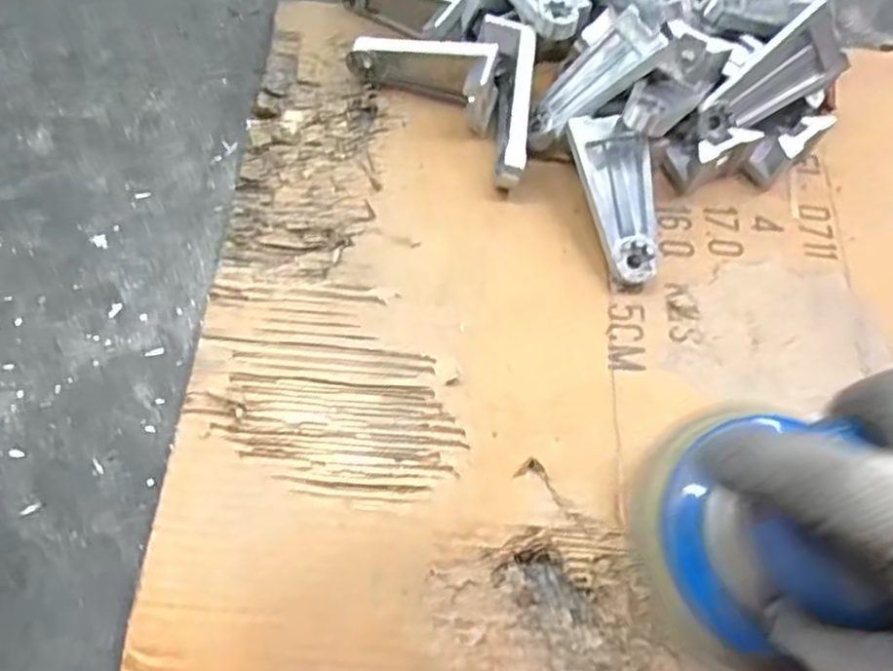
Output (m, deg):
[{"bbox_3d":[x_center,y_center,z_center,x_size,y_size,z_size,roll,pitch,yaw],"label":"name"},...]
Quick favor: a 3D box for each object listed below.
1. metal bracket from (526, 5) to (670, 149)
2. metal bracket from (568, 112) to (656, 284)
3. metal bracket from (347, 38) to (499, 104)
[{"bbox_3d":[0.080,-0.145,0.403,0.088,0.025,0.041,-38,68,20],"label":"metal bracket"},{"bbox_3d":[0.095,-0.074,0.383,0.035,0.016,0.092,-15,90,-10],"label":"metal bracket"},{"bbox_3d":[-0.015,-0.156,0.422,0.092,0.035,0.032,13,63,23],"label":"metal bracket"}]

